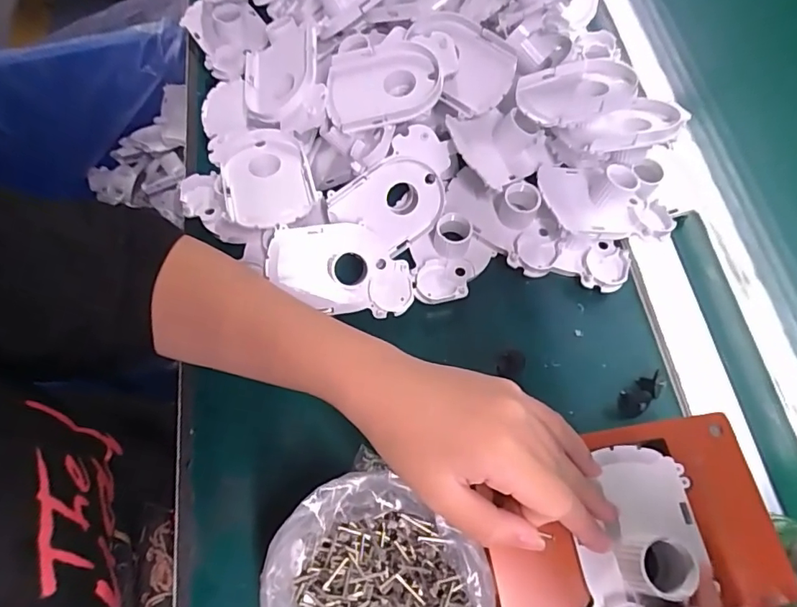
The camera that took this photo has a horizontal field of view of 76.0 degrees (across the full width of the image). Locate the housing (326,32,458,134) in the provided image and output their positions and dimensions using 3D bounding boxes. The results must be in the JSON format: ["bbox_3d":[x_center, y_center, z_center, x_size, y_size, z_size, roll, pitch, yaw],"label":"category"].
[{"bbox_3d":[-0.005,-0.166,0.385,0.097,0.022,0.075,-11,72,7],"label":"housing"}]

